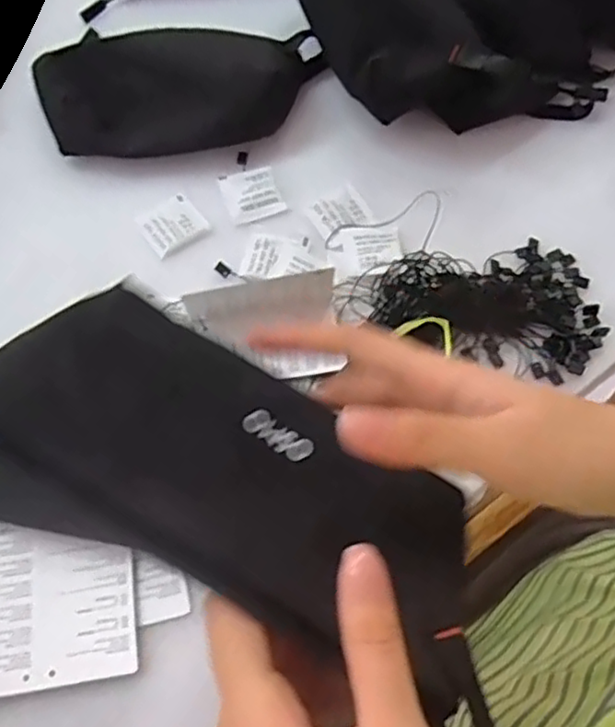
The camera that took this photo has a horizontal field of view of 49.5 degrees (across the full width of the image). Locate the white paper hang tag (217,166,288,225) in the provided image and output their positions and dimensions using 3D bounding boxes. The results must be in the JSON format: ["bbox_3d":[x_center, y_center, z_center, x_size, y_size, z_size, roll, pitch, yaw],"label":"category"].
[{"bbox_3d":[-0.038,-0.119,0.461,0.037,0.004,0.044,-18,69,-8],"label":"white paper hang tag"}]

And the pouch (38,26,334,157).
[{"bbox_3d":[-0.093,-0.196,0.477,0.195,0.029,0.100,0,67,-1],"label":"pouch"}]

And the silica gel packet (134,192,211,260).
[{"bbox_3d":[-0.092,-0.094,0.451,0.040,0.004,0.037,-36,72,-15],"label":"silica gel packet"}]

